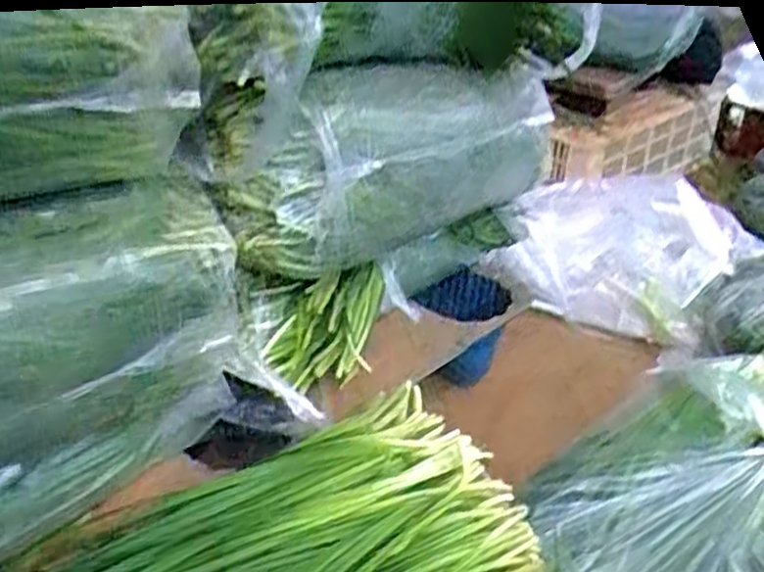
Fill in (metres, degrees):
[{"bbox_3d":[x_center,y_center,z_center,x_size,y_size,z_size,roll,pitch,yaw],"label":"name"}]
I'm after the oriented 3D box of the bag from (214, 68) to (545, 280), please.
[{"bbox_3d":[0.045,-0.155,0.929,0.523,0.211,0.106,-24,39,-35],"label":"bag"}]

